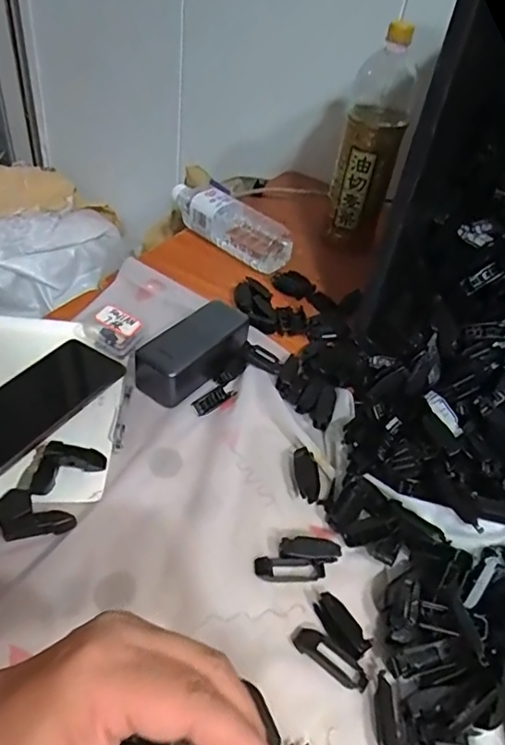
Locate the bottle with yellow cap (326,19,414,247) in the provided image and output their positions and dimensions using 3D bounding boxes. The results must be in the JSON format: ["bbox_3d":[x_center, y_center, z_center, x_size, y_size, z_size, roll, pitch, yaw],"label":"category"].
[{"bbox_3d":[0.157,-0.298,0.730,0.077,0.273,0.088,11,44,3],"label":"bottle with yellow cap"}]

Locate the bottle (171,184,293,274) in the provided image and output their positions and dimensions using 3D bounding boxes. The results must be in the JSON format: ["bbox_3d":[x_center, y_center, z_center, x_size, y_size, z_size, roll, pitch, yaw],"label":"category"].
[{"bbox_3d":[-0.039,-0.215,0.762,0.205,0.058,0.056,35,50,25],"label":"bottle"}]

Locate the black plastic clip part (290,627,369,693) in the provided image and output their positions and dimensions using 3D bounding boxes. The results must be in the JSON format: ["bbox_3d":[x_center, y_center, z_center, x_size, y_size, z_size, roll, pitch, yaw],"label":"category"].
[{"bbox_3d":[0.057,0.207,0.390,0.060,0.009,0.019,30,48,22],"label":"black plastic clip part"}]

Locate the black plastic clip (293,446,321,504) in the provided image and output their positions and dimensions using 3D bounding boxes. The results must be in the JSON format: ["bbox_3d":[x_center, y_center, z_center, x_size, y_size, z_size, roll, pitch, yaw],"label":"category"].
[{"bbox_3d":[0.051,0.094,0.493,0.022,0.009,0.049,-6,68,-14],"label":"black plastic clip"}]

